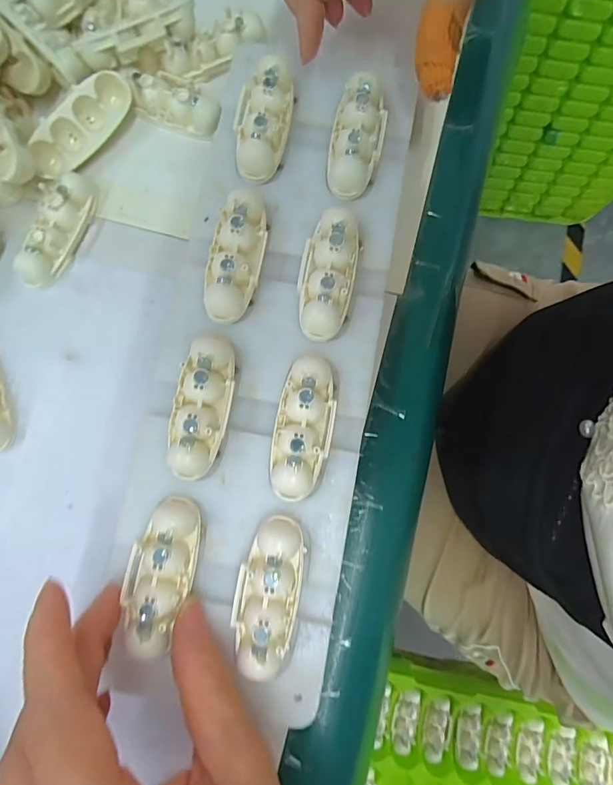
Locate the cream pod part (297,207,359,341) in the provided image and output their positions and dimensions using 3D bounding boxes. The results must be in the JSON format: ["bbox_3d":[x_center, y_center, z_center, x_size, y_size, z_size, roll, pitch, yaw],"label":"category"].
[{"bbox_3d":[0.010,-0.056,0.206,0.024,0.015,0.061,11,80,1],"label":"cream pod part"}]

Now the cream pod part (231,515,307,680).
[{"bbox_3d":[-0.016,0.082,0.182,0.026,0.017,0.059,9,80,1],"label":"cream pod part"}]

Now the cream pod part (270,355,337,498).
[{"bbox_3d":[-0.001,0.014,0.193,0.025,0.015,0.062,9,80,1],"label":"cream pod part"}]

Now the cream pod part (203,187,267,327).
[{"bbox_3d":[-0.033,-0.064,0.206,0.024,0.015,0.063,9,80,1],"label":"cream pod part"}]

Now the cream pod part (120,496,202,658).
[{"bbox_3d":[-0.061,0.073,0.181,0.025,0.015,0.058,12,74,1],"label":"cream pod part"}]

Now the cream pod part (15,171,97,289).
[{"bbox_3d":[-0.128,-0.084,0.228,0.018,0.013,0.062,19,80,2],"label":"cream pod part"}]

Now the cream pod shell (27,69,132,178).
[{"bbox_3d":[-0.118,-0.140,0.229,0.017,0.018,0.061,44,82,6],"label":"cream pod shell"}]

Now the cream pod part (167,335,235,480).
[{"bbox_3d":[-0.046,0.005,0.194,0.024,0.017,0.063,7,80,0],"label":"cream pod part"}]

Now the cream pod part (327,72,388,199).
[{"bbox_3d":[0.025,-0.125,0.218,0.024,0.016,0.057,13,80,1],"label":"cream pod part"}]

